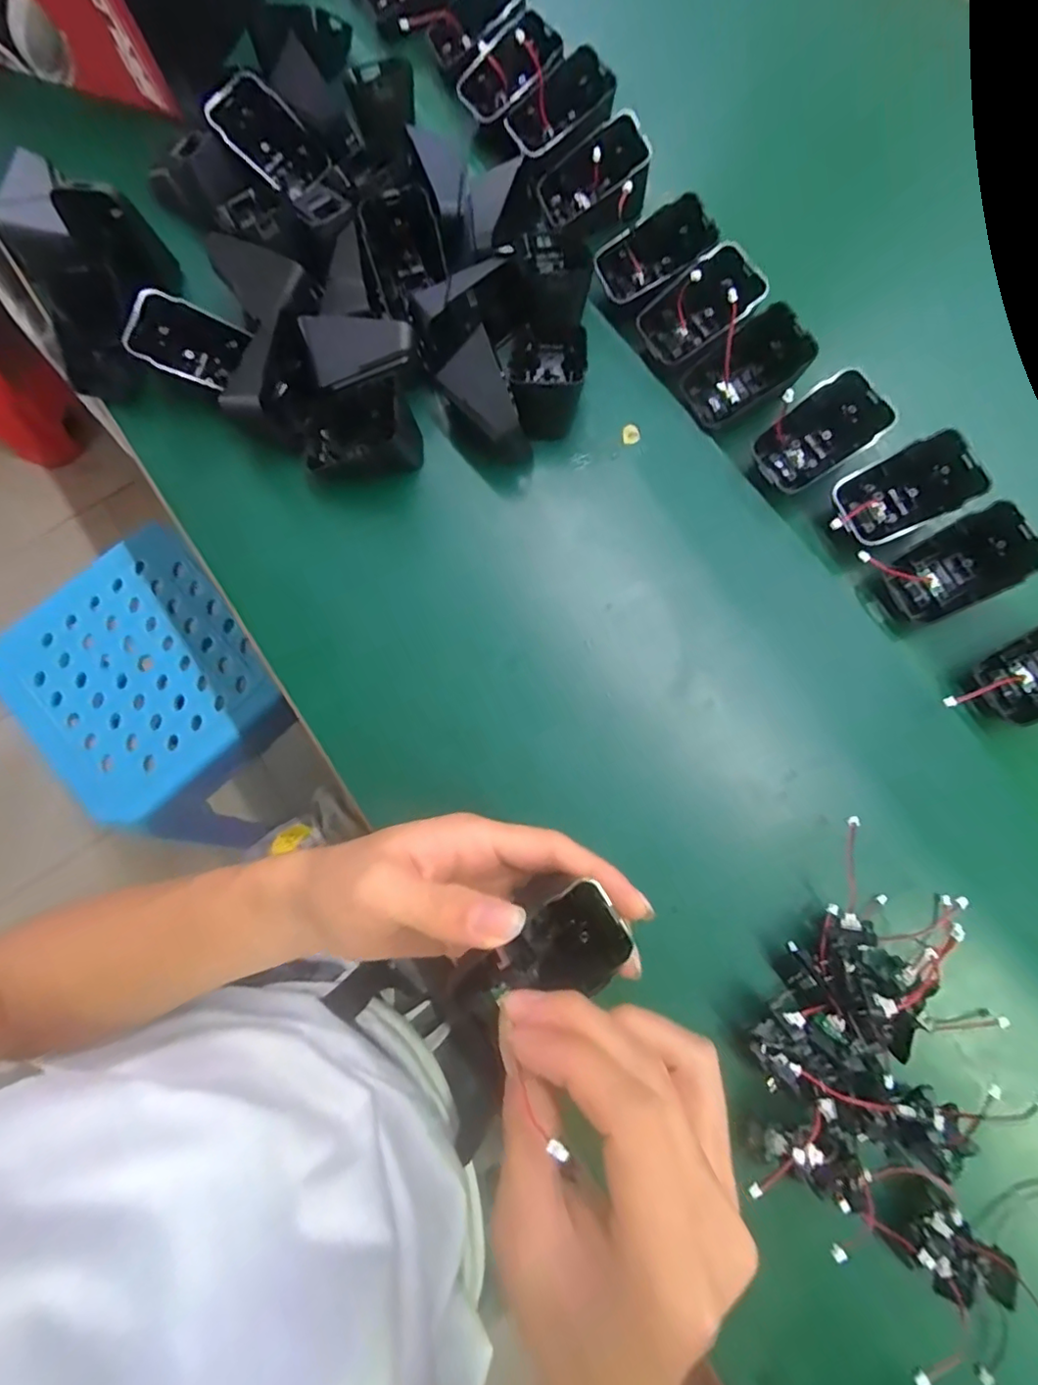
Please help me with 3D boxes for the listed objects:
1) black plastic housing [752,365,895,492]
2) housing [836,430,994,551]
[{"bbox_3d":[0.174,-0.148,0.329,0.068,0.025,0.045,-35,93,24],"label":"black plastic housing"},{"bbox_3d":[0.217,-0.114,0.320,0.067,0.021,0.044,-24,93,22],"label":"housing"}]

